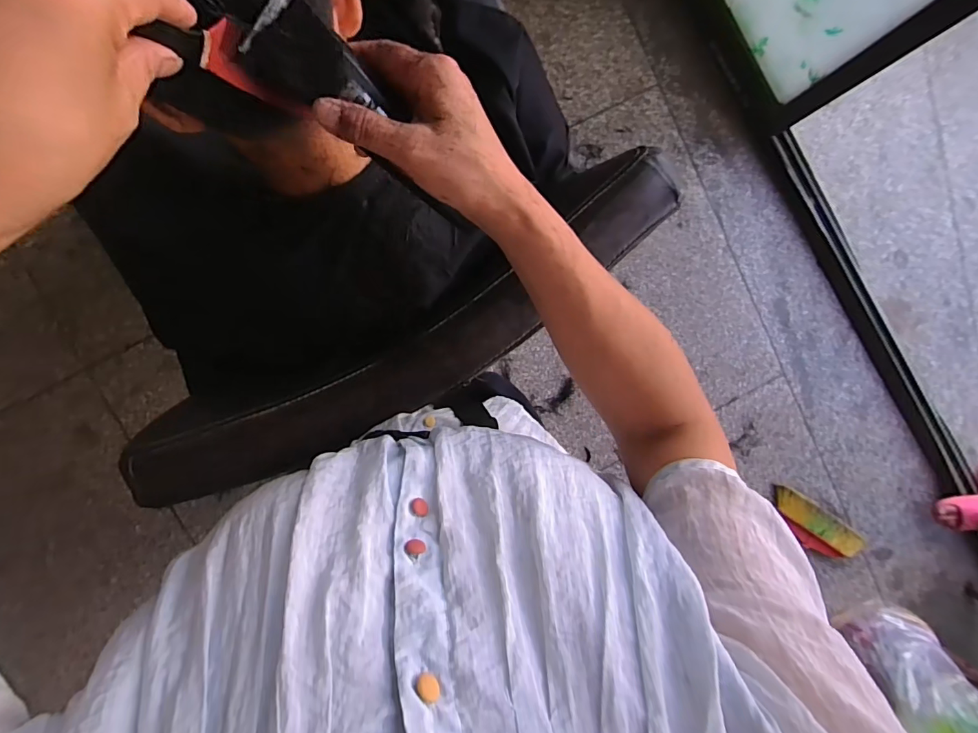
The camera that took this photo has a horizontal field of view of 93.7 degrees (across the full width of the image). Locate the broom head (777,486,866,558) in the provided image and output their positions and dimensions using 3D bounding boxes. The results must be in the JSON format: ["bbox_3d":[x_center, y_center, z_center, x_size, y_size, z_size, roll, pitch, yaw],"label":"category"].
[{"bbox_3d":[1.029,0.510,1.444,0.349,0.044,0.124,33,91,-7],"label":"broom head"}]

